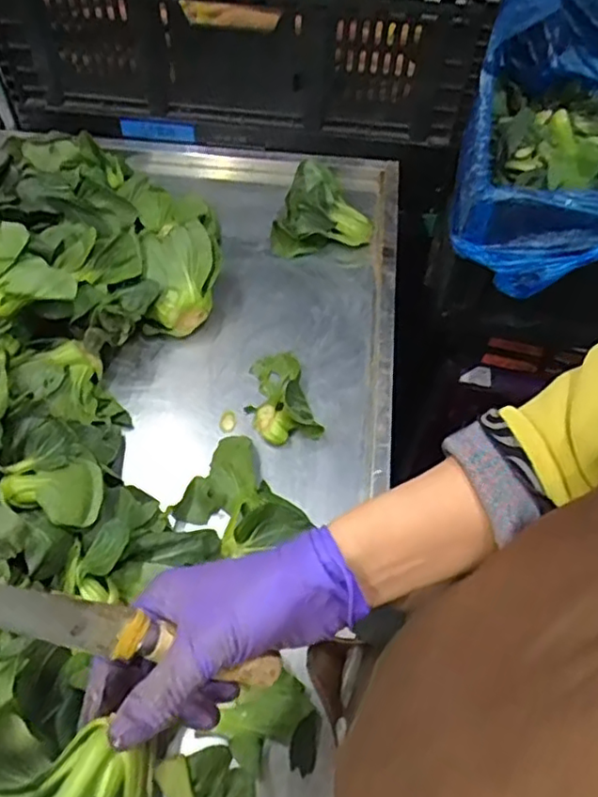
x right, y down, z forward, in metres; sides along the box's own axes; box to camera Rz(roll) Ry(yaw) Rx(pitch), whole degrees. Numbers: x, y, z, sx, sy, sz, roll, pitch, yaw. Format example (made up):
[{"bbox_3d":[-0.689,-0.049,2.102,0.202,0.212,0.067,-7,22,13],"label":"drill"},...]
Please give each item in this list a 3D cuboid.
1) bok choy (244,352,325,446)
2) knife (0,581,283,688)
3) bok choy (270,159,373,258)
[{"bbox_3d":[-0.023,-0.003,0.675,0.067,0.035,0.108,-15,60,-10],"label":"bok choy"},{"bbox_3d":[-0.092,0.118,0.323,0.198,0.019,0.022,30,52,-33],"label":"knife"},{"bbox_3d":[0.027,-0.234,0.793,0.125,0.077,0.080,-4,59,-3],"label":"bok choy"}]

